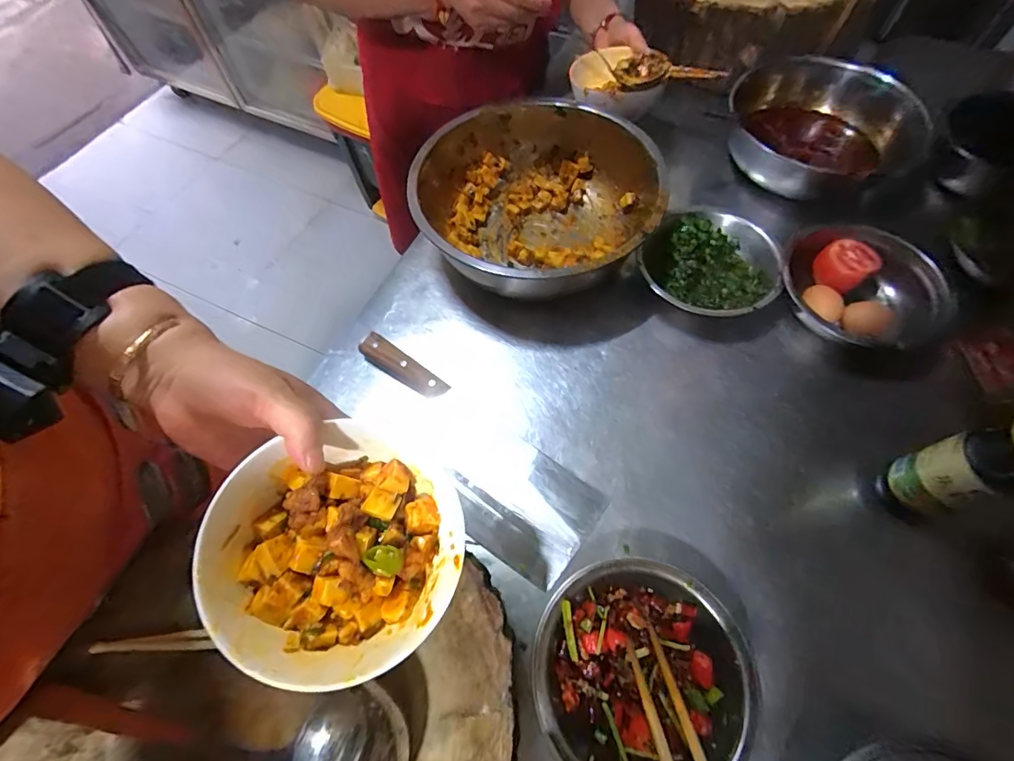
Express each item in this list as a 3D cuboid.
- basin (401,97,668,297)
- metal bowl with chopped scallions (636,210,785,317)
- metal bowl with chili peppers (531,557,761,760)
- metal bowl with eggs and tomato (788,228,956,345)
[{"bbox_3d":[0.036,-0.224,0.585,0.294,0.107,0.300,-1,62,2],"label":"basin"},{"bbox_3d":[0.252,-0.140,0.567,0.161,0.047,0.163,-1,62,2],"label":"metal bowl with chopped scallions"},{"bbox_3d":[0.108,0.241,0.375,0.168,0.051,0.156,-1,62,2],"label":"metal bowl with chili peppers"},{"bbox_3d":[0.425,-0.109,0.540,0.161,0.054,0.163,-1,62,2],"label":"metal bowl with eggs and tomato"}]

